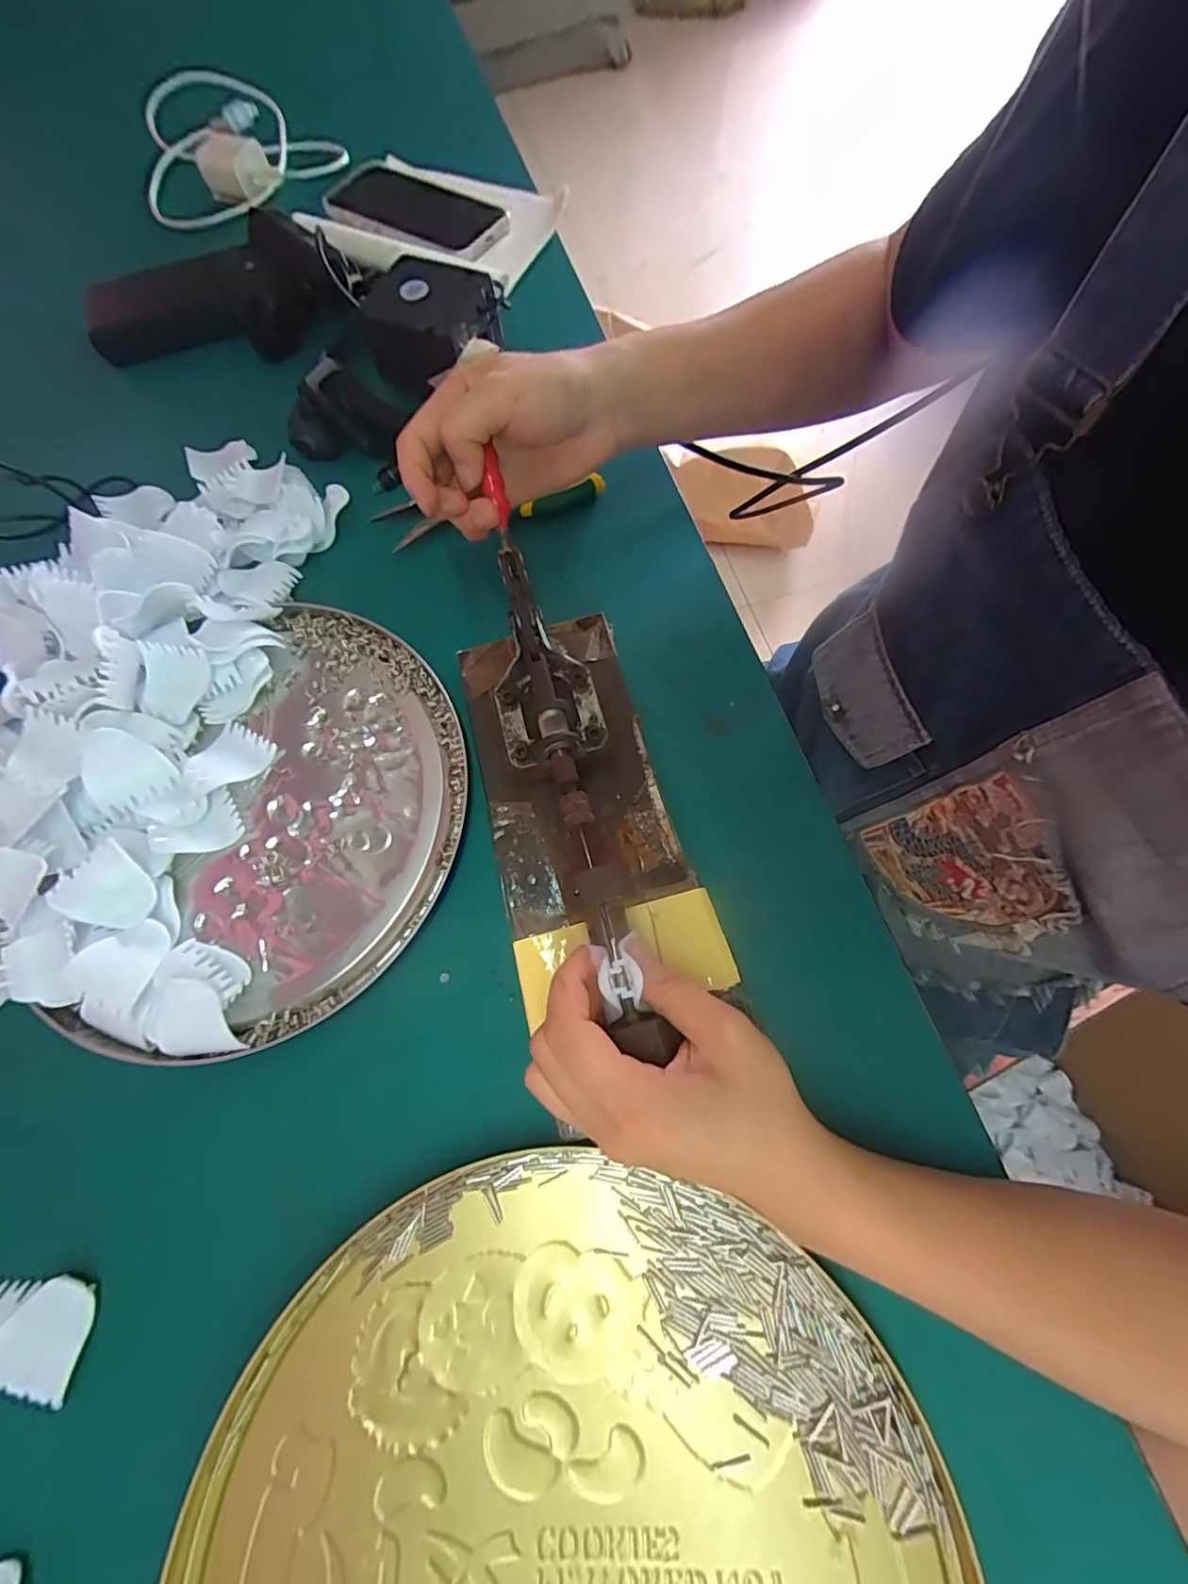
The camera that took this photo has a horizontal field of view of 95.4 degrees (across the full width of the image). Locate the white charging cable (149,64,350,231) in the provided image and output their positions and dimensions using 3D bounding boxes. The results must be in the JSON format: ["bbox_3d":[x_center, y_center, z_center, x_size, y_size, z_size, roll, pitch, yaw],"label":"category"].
[{"bbox_3d":[-0.373,-0.654,0.525,0.178,0.027,0.233,-30,73,-9],"label":"white charging cable"}]

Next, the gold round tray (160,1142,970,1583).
[{"bbox_3d":[-0.016,0.318,0.200,0.286,0.012,0.299,14,72,6],"label":"gold round tray"}]

